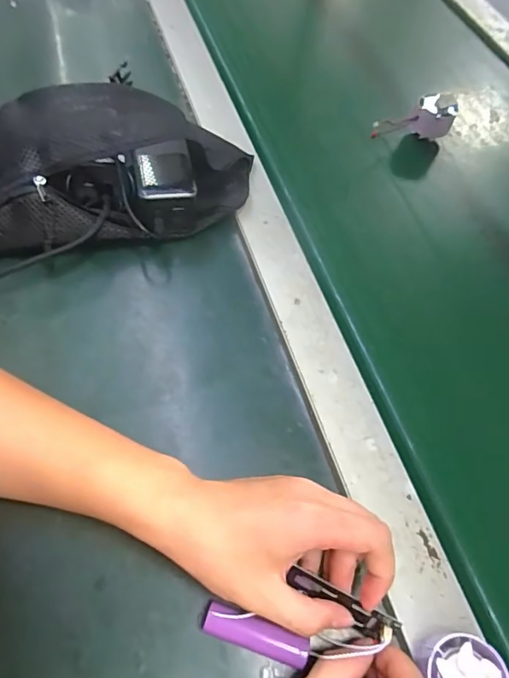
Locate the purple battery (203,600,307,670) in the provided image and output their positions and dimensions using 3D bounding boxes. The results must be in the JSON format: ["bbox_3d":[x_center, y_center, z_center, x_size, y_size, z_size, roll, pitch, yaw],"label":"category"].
[{"bbox_3d":[0.001,0.184,0.300,0.065,0.017,0.017,20,60,6],"label":"purple battery"}]

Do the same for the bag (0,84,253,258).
[{"bbox_3d":[-0.169,-0.153,0.456,0.335,0.090,0.157,-16,60,-11],"label":"bag"}]

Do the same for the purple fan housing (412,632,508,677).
[{"bbox_3d":[0.123,0.197,0.283,0.041,0.034,0.045,-24,62,-16],"label":"purple fan housing"}]

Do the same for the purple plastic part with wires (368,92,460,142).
[{"bbox_3d":[0.183,-0.256,0.563,0.087,0.053,0.029,0,59,-2],"label":"purple plastic part with wires"}]

